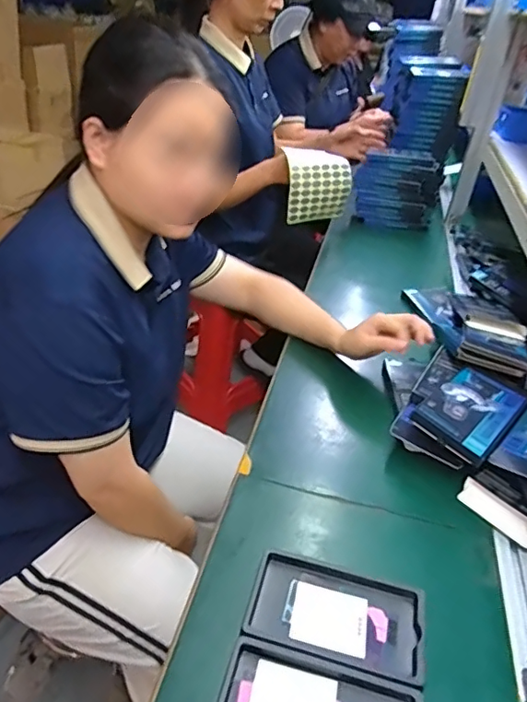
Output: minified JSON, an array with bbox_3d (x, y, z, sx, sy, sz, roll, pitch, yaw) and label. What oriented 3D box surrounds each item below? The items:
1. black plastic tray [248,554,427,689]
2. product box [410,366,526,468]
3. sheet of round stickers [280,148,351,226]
[{"bbox_3d":[0.069,0.245,0.505,0.155,0.016,0.095,13,34,9],"label":"black plastic tray"},{"bbox_3d":[0.269,0.074,0.680,0.093,0.025,0.171,31,40,32],"label":"product box"},{"bbox_3d":[0.115,-0.368,1.192,0.152,0.141,0.064,-13,39,-28],"label":"sheet of round stickers"}]

